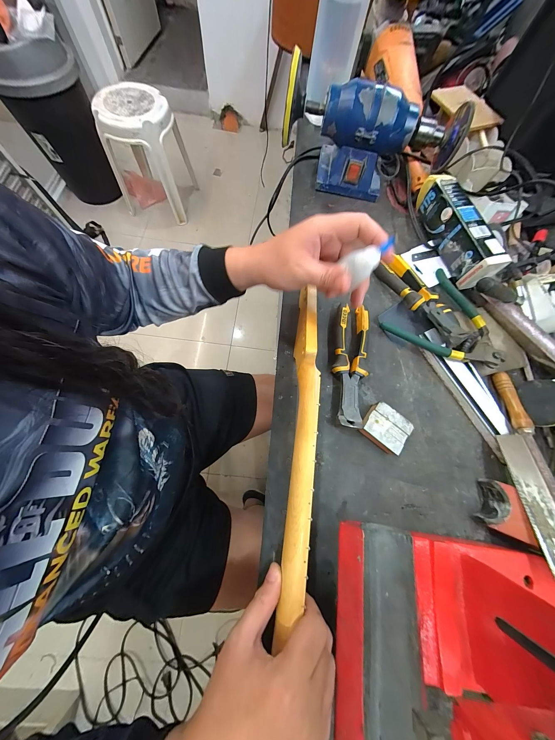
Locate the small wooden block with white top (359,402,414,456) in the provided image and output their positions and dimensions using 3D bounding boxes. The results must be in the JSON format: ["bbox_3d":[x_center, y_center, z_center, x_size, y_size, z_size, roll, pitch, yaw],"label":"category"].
[{"bbox_3d":[0.157,0.084,0.348,0.063,0.028,0.052,37,72,8],"label":"small wooden block with white top"}]

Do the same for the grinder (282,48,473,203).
[{"bbox_3d":[0.174,-0.452,0.463,0.322,0.148,0.117,7,71,-2],"label":"grinder"}]

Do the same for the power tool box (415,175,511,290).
[{"bbox_3d":[0.325,-0.258,0.438,0.047,0.072,0.224,-13,73,-9],"label":"power tool box"}]

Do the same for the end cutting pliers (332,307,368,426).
[{"bbox_3d":[0.113,-0.012,0.375,0.050,0.028,0.200,10,71,-1],"label":"end cutting pliers"}]

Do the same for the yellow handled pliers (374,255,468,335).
[{"bbox_3d":[0.243,-0.131,0.412,0.061,0.038,0.190,-28,75,-13],"label":"yellow handled pliers"}]

